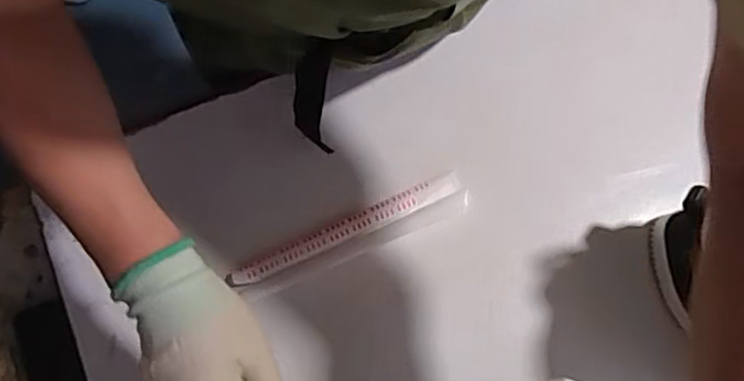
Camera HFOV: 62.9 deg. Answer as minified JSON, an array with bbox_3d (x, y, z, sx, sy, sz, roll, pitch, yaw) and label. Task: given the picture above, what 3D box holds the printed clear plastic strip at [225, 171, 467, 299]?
[{"bbox_3d":[-0.016,0.043,0.533,0.215,0.006,0.036,-25,79,-10],"label":"printed clear plastic strip"}]

